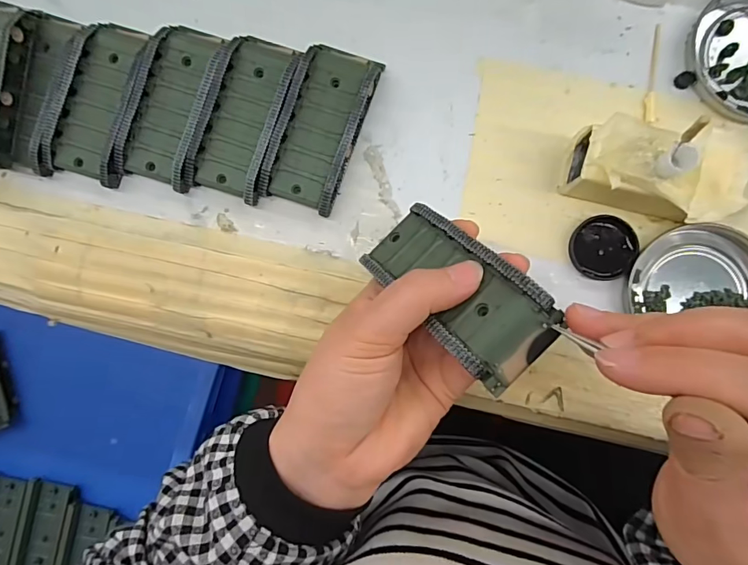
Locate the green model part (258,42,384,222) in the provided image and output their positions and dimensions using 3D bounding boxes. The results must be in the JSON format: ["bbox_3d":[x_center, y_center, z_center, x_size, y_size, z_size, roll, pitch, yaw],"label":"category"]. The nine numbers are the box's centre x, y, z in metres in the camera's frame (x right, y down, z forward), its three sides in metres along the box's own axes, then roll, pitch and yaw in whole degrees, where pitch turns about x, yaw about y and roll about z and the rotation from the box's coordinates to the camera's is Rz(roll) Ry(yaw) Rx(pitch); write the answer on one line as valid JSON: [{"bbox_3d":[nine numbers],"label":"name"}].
[{"bbox_3d":[-0.030,-0.092,0.264,0.044,0.019,0.095,19,88,5],"label":"green model part"}]

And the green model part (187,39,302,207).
[{"bbox_3d":[-0.075,-0.098,0.267,0.044,0.019,0.093,19,88,5],"label":"green model part"}]

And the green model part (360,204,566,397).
[{"bbox_3d":[0.034,0.000,0.203,0.043,0.019,0.094,-42,49,0],"label":"green model part"}]

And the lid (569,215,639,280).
[{"bbox_3d":[0.129,-0.019,0.254,0.034,0.008,0.034,0,86,4],"label":"lid"}]

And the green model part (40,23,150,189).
[{"bbox_3d":[-0.164,-0.111,0.273,0.044,0.019,0.095,18,88,5],"label":"green model part"}]

